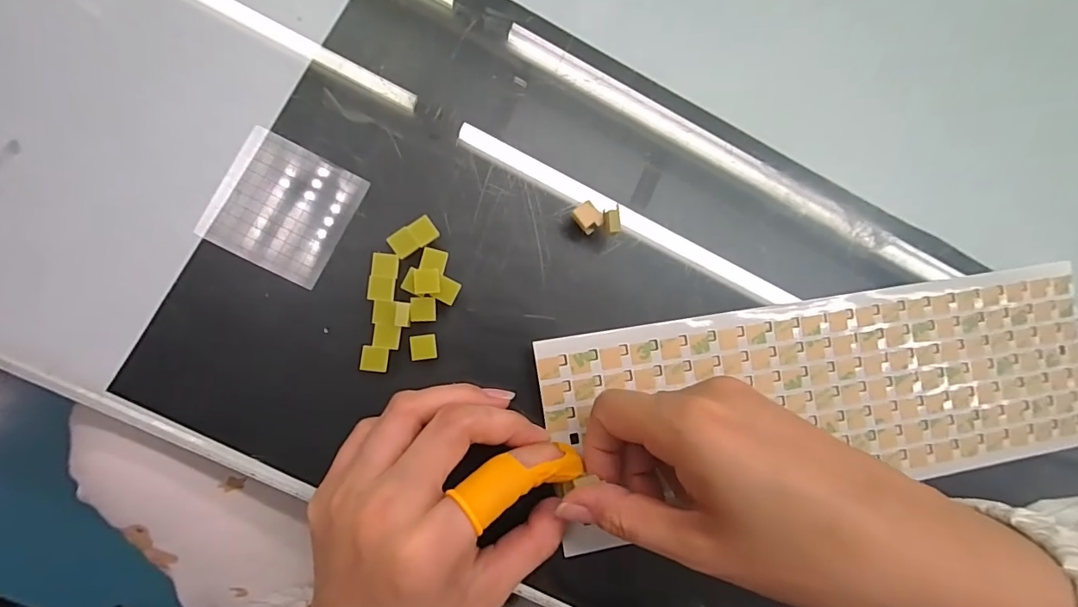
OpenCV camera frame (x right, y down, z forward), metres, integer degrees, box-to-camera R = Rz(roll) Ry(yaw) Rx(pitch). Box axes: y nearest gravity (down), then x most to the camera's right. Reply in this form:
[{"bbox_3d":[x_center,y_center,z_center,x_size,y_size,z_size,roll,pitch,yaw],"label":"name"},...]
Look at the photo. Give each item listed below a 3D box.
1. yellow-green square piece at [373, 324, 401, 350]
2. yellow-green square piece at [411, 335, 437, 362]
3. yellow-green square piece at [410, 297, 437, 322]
[{"bbox_3d":[-0.065,0.014,0.210,0.010,0.005,0.010,6,85,-7],"label":"yellow-green square piece"},{"bbox_3d":[-0.050,0.019,0.211,0.010,0.004,0.011,-6,87,-8],"label":"yellow-green square piece"},{"bbox_3d":[-0.050,0.003,0.211,0.011,0.004,0.010,-1,86,-8],"label":"yellow-green square piece"}]

